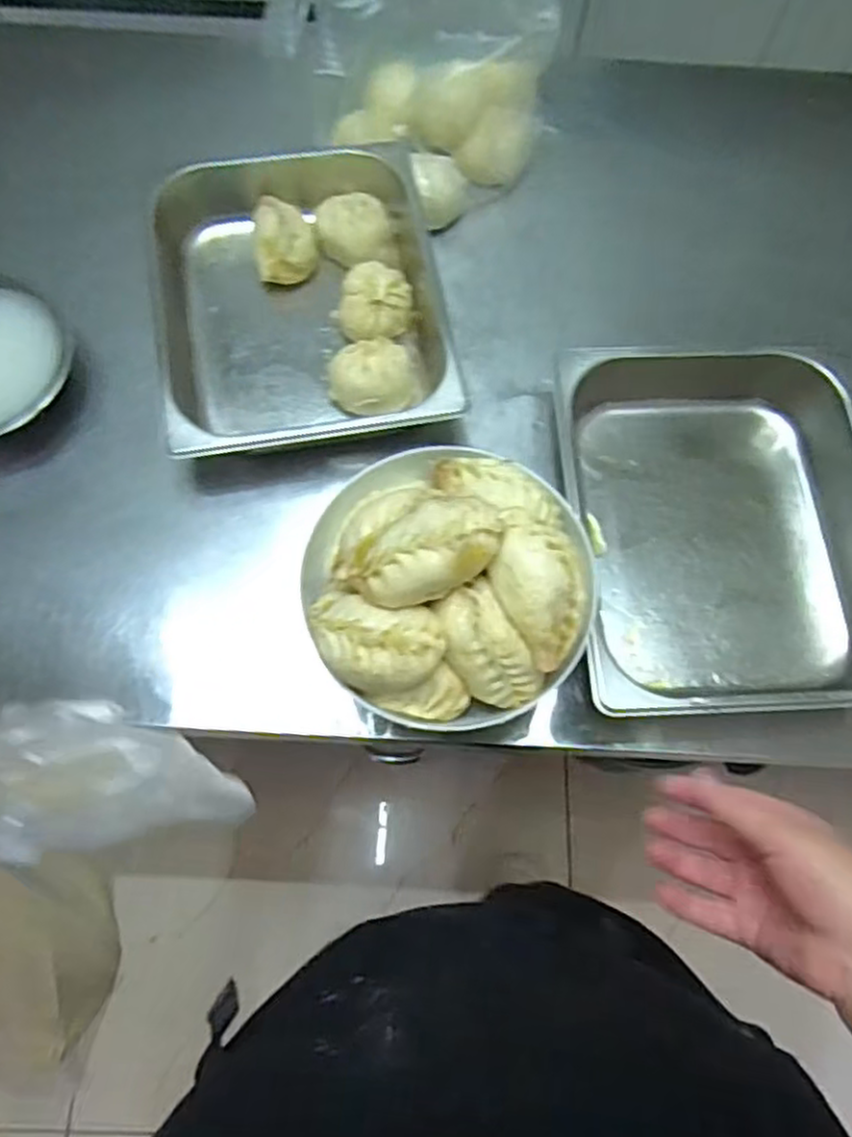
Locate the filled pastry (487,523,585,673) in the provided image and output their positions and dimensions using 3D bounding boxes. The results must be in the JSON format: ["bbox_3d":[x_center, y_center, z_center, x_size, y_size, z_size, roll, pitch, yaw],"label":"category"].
[{"bbox_3d":[0.077,0.017,0.489,0.053,0.031,0.090,-20,72,-9],"label":"filled pastry"}]

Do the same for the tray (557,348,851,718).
[{"bbox_3d":[0.249,-0.036,0.622,0.259,0.076,0.321,-1,70,-2],"label":"tray"}]

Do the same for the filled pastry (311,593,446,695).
[{"bbox_3d":[-0.036,0.049,0.487,0.092,0.034,0.058,16,71,4],"label":"filled pastry"}]

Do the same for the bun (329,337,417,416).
[{"bbox_3d":[-0.050,-0.180,0.682,0.083,0.050,0.076,1,70,-1],"label":"bun"}]

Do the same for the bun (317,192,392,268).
[{"bbox_3d":[-0.071,-0.343,0.731,0.075,0.042,0.062,-19,72,-8],"label":"bun"}]

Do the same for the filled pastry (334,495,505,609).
[{"bbox_3d":[0.001,-0.012,0.478,0.106,0.041,0.059,-32,74,-12],"label":"filled pastry"}]

